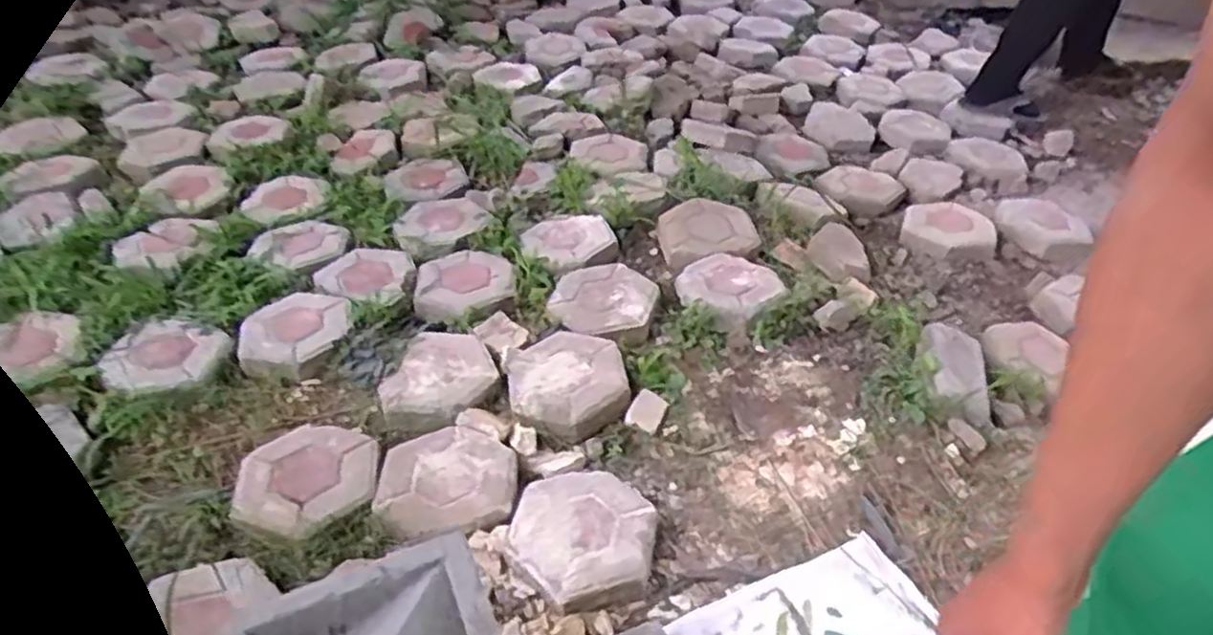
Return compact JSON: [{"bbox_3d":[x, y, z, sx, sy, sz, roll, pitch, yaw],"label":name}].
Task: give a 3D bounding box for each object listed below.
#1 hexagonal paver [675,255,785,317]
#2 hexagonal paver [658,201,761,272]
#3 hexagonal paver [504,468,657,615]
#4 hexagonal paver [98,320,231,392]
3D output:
[{"bbox_3d":[0.235,-0.063,1.442,0.185,0.048,0.207,33,47,28],"label":"hexagonal paver"},{"bbox_3d":[0.215,-0.185,1.589,0.237,0.040,0.191,-17,46,-24],"label":"hexagonal paver"},{"bbox_3d":[-0.031,0.302,1.020,0.191,0.045,0.204,11,41,5],"label":"hexagonal paver"},{"bbox_3d":[-0.718,0.058,1.190,0.170,0.026,0.159,12,41,7],"label":"hexagonal paver"}]

